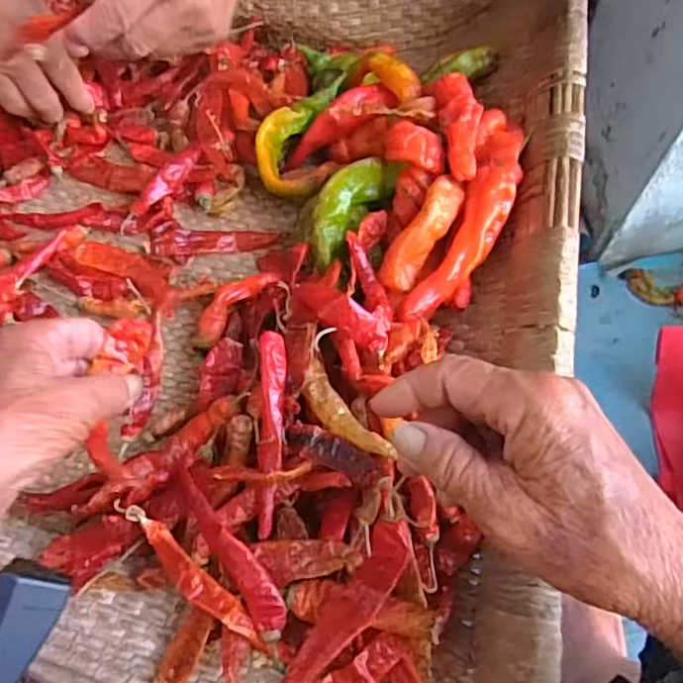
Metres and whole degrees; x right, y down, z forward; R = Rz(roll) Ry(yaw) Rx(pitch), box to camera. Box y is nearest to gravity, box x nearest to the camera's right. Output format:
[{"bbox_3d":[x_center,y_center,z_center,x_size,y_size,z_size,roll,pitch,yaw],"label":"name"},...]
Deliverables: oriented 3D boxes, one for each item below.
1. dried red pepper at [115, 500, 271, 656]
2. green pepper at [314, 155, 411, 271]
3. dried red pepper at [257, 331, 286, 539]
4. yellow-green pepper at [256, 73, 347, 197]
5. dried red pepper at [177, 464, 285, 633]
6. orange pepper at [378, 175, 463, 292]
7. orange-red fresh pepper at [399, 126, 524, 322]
[{"bbox_3d":[-0.077,0.118,0.305,0.102,0.017,0.015,38,64,19],"label":"dried red pepper"},{"bbox_3d":[0.005,-0.094,0.419,0.032,0.027,0.093,31,62,15],"label":"green pepper"},{"bbox_3d":[-0.038,0.047,0.327,0.013,0.020,0.108,1,73,-2],"label":"dried red pepper"},{"bbox_3d":[-0.032,-0.165,0.476,0.060,0.028,0.113,4,59,0],"label":"yellow-green pepper"},{"bbox_3d":[-0.057,0.104,0.310,0.016,0.023,0.091,-29,64,-19],"label":"dried red pepper"},{"bbox_3d":[0.052,-0.070,0.389,0.022,0.023,0.081,32,90,16],"label":"orange pepper"},{"bbox_3d":[0.085,-0.078,0.392,0.035,0.025,0.157,25,78,12],"label":"orange-red fresh pepper"}]

